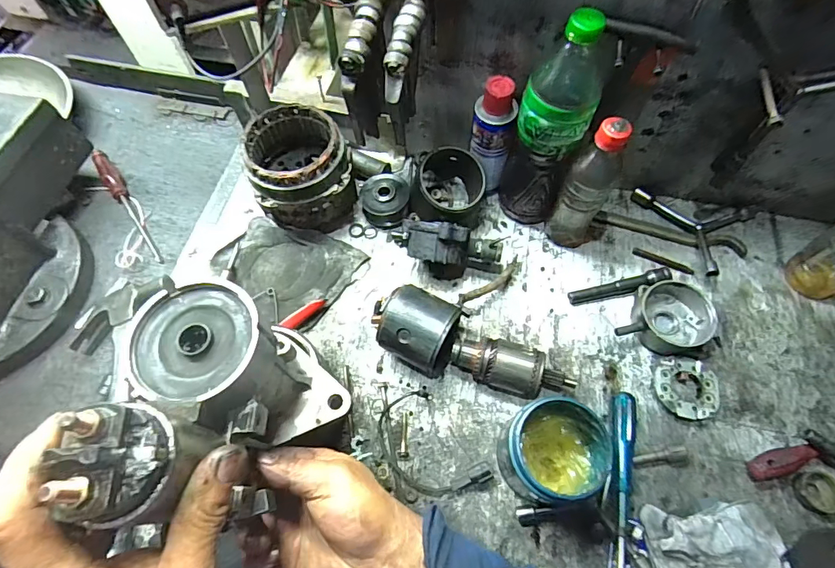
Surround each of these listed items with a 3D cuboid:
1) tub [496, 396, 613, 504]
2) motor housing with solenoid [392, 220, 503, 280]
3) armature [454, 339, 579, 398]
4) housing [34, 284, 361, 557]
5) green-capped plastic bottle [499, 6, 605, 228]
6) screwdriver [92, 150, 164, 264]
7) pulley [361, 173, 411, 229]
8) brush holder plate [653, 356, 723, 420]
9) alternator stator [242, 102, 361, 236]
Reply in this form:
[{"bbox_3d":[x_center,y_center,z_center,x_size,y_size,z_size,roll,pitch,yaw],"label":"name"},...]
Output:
[{"bbox_3d":[0.136,0.165,0.435,0.104,0.096,0.092,-5,64,-1],"label":"tub"},{"bbox_3d":[0.037,-0.041,0.545,0.141,0.081,0.047,14,65,6],"label":"motor housing with solenoid"},{"bbox_3d":[0.106,0.098,0.499,0.138,0.049,0.052,12,65,7],"label":"armature"},{"bbox_3d":[-0.131,0.068,0.282,0.122,0.181,0.117,31,69,10],"label":"housing"},{"bbox_3d":[0.148,-0.168,0.500,0.078,0.261,0.065,21,67,11],"label":"green-capped plastic bottle"},{"bbox_3d":[-0.434,-0.117,0.659,0.023,0.020,0.225,-33,68,-15],"label":"screwdriver"},{"bbox_3d":[-0.043,-0.113,0.601,0.063,0.040,0.060,0,64,0],"label":"pulley"},{"bbox_3d":[0.305,0.118,0.502,0.069,0.017,0.068,-14,65,-7],"label":"brush holder plate"},{"bbox_3d":[-0.148,-0.149,0.573,0.117,0.112,0.124,0,64,0],"label":"alternator stator"}]

